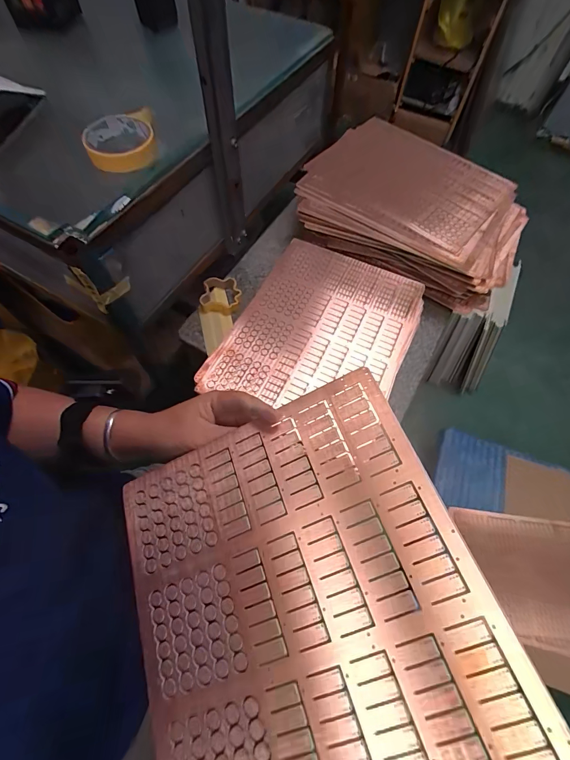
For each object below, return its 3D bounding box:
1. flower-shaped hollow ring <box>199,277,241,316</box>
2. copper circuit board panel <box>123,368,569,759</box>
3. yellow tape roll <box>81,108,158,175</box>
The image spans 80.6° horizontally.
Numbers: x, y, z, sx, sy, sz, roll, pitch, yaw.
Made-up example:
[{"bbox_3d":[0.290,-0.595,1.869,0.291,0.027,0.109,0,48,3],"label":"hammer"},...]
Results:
[{"bbox_3d":[-0.120,-0.158,0.629,0.072,0.030,0.071,1,64,-1],"label":"flower-shaped hollow ring"},{"bbox_3d":[0.014,0.180,0.212,0.239,0.004,0.320,-27,62,10],"label":"copper circuit board panel"},{"bbox_3d":[-0.209,-0.306,0.432,0.085,0.030,0.097,-13,65,-8],"label":"yellow tape roll"}]

